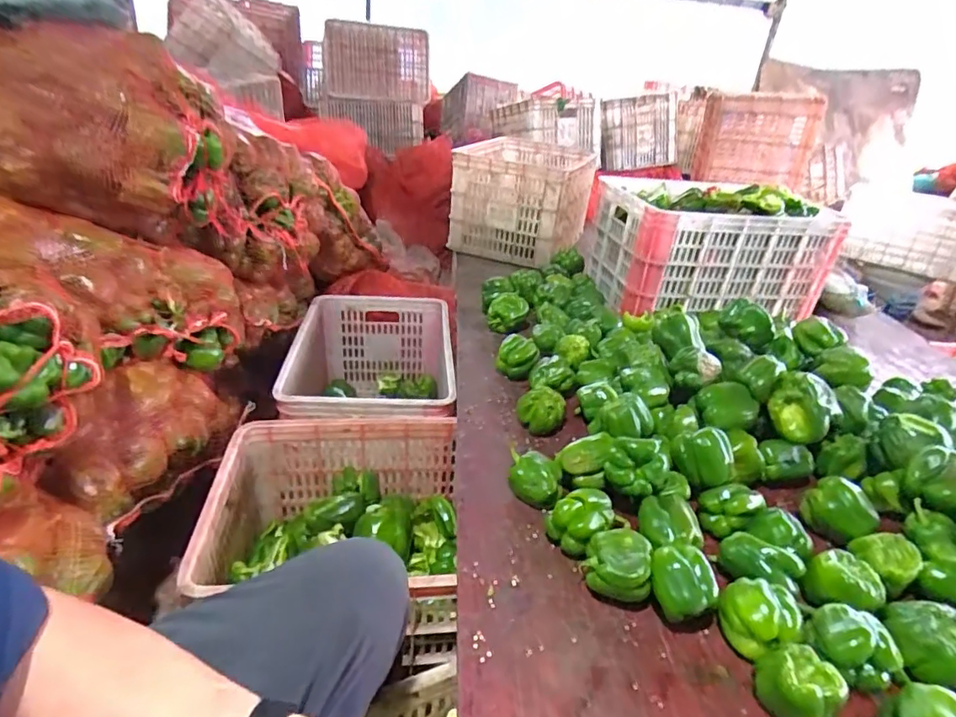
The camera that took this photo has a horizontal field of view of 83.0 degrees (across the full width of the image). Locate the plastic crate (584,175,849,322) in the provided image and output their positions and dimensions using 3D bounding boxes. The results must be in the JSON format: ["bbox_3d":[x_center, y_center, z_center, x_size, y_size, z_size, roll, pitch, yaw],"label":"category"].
[{"bbox_3d":[0.552,-0.278,1.324,0.481,0.230,0.301,0,31,-10],"label":"plastic crate"}]

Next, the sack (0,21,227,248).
[{"bbox_3d":[-0.762,-0.410,0.991,0.551,0.311,0.348,9,30,5],"label":"sack"}]

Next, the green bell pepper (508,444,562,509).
[{"bbox_3d":[0.079,0.167,0.763,0.078,0.055,0.068,11,31,9],"label":"green bell pepper"}]

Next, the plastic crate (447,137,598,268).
[{"bbox_3d":[0.157,-0.511,1.718,0.362,0.267,0.477,15,31,15],"label":"plastic crate"}]

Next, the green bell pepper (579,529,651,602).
[{"bbox_3d":[0.162,0.247,0.637,0.073,0.068,0.074,10,30,7],"label":"green bell pepper"}]

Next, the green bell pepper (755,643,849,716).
[{"bbox_3d":[0.311,0.327,0.531,0.062,0.060,0.068,4,30,-3],"label":"green bell pepper"}]

